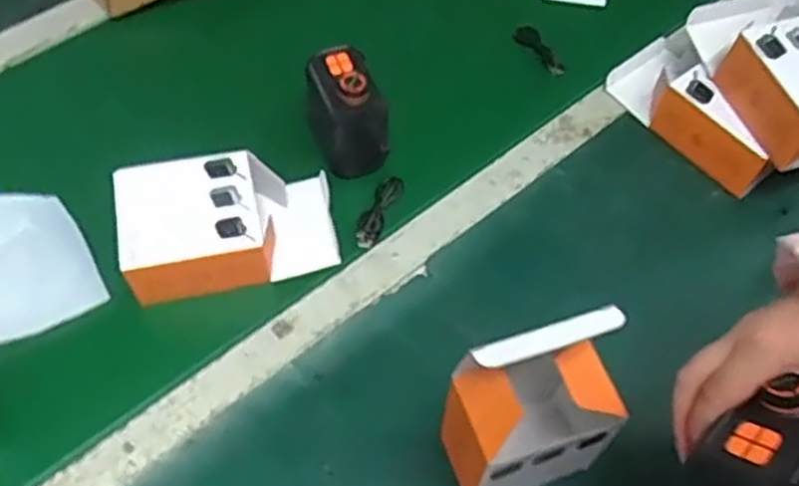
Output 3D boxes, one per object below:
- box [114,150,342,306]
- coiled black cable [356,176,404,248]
[{"bbox_3d":[-0.142,-0.016,0.652,0.171,0.056,0.107,-11,59,-10],"label":"box"},{"bbox_3d":[-0.019,-0.031,0.710,0.023,0.011,0.077,19,59,9],"label":"coiled black cable"}]

